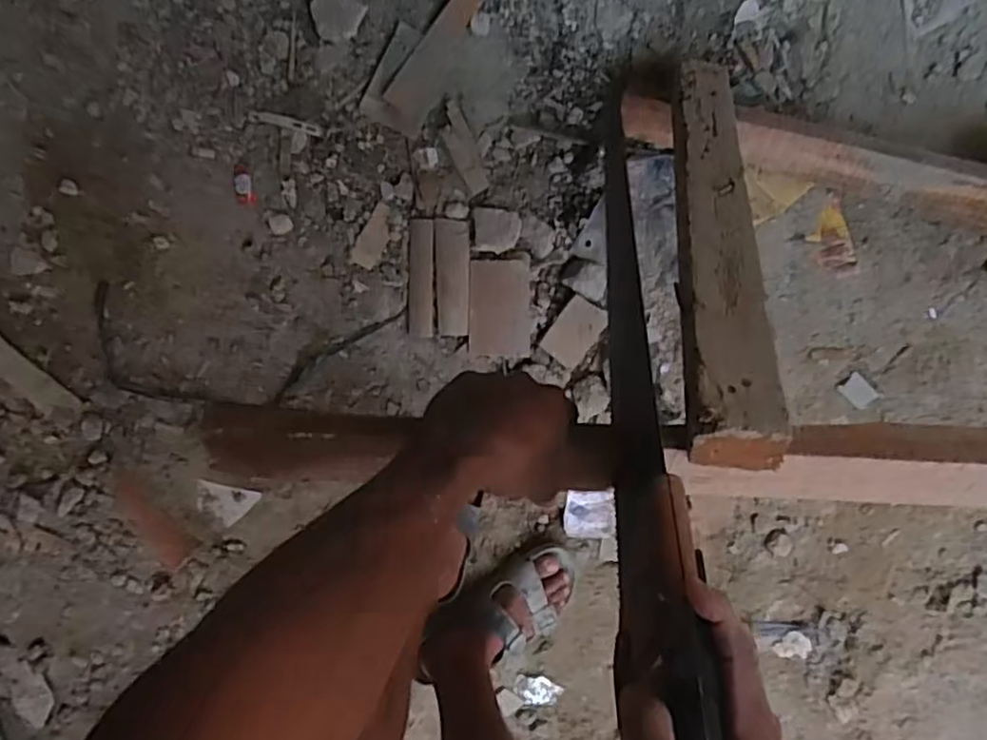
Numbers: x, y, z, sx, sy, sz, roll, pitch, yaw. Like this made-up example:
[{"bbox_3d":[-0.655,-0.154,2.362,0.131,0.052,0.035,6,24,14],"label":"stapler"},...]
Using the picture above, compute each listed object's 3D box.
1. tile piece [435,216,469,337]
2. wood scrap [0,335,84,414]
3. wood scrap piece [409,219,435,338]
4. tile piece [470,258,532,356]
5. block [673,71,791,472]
[{"bbox_3d":[-0.053,-0.119,0.919,0.042,0.004,0.149,1,98,-2],"label":"tile piece"},{"bbox_3d":[-0.610,0.011,0.924,0.150,0.009,0.043,41,95,-7],"label":"wood scrap"},{"bbox_3d":[-0.093,-0.119,0.918,0.032,0.004,0.149,1,98,-2],"label":"wood scrap piece"},{"bbox_3d":[0.009,-0.080,0.913,0.078,0.010,0.125,0,98,-2],"label":"tile piece"},{"bbox_3d":[0.194,-0.147,0.635,0.065,0.550,0.040,17,137,-5],"label":"block"}]

